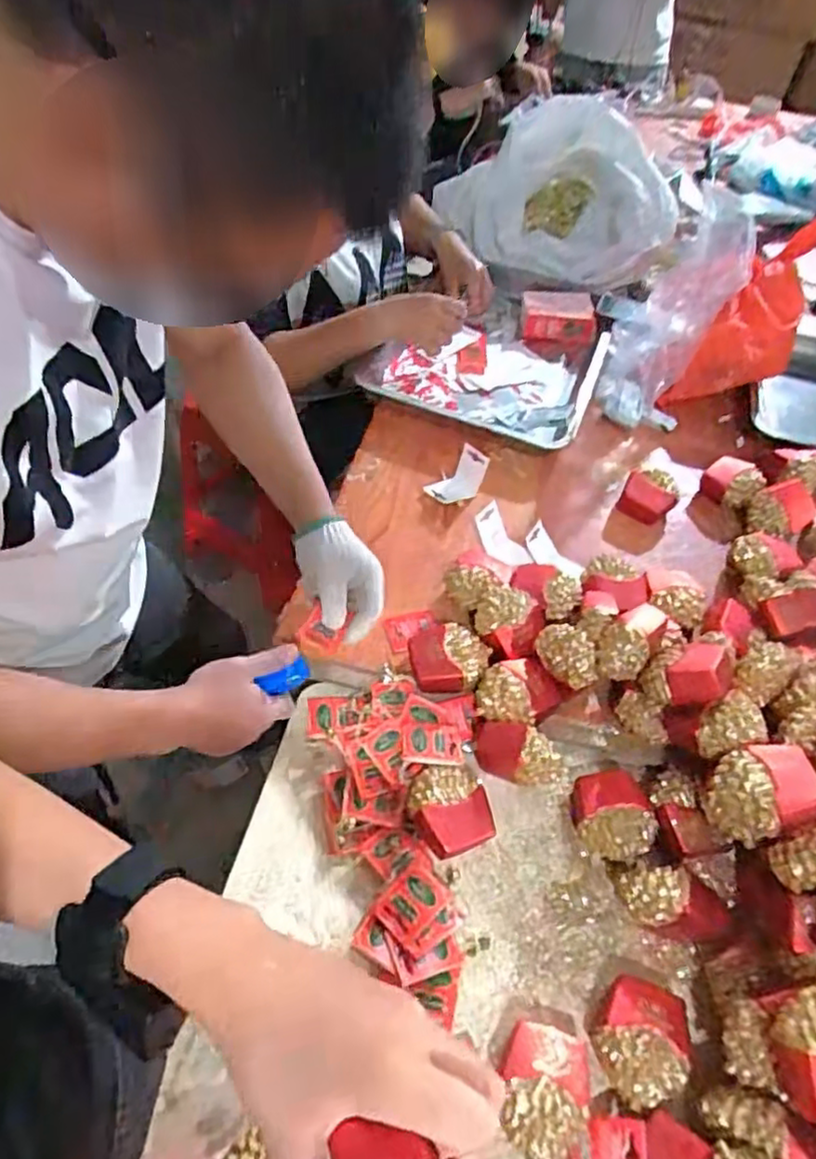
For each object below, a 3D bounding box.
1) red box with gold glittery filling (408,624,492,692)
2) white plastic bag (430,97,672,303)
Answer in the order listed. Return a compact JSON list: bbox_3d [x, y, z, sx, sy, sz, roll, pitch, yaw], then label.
[{"bbox_3d":[0.044,0.083,0.723,0.083,0.033,0.068,-11,52,-14],"label":"red box with gold glittery filling"},{"bbox_3d":[0.283,-0.719,1.284,0.338,0.213,0.354,-17,54,-19],"label":"white plastic bag"}]

